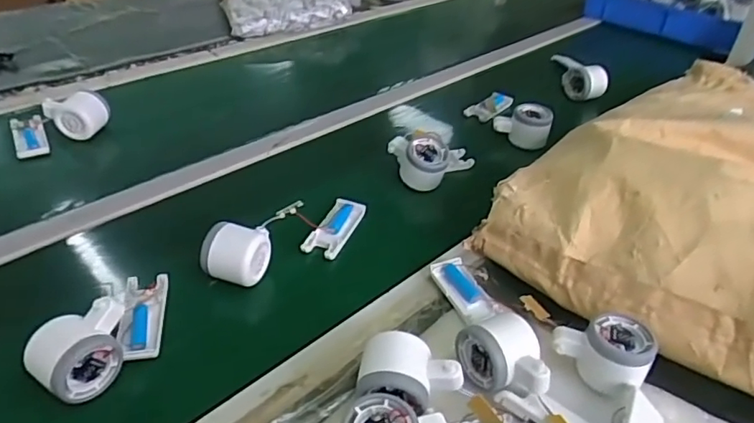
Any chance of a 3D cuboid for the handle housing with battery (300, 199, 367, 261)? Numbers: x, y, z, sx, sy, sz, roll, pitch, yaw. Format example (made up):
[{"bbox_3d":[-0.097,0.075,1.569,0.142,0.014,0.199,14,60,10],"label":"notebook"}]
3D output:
[{"bbox_3d":[-0.050,0.019,0.676,0.041,0.010,0.102,15,38,15],"label":"handle housing with battery"}]

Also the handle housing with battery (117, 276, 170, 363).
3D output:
[{"bbox_3d":[-0.226,0.100,0.542,0.038,0.025,0.103,-4,37,-11],"label":"handle housing with battery"}]

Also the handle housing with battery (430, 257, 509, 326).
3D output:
[{"bbox_3d":[0.092,0.083,0.591,0.041,0.016,0.087,-14,40,-23],"label":"handle housing with battery"}]

